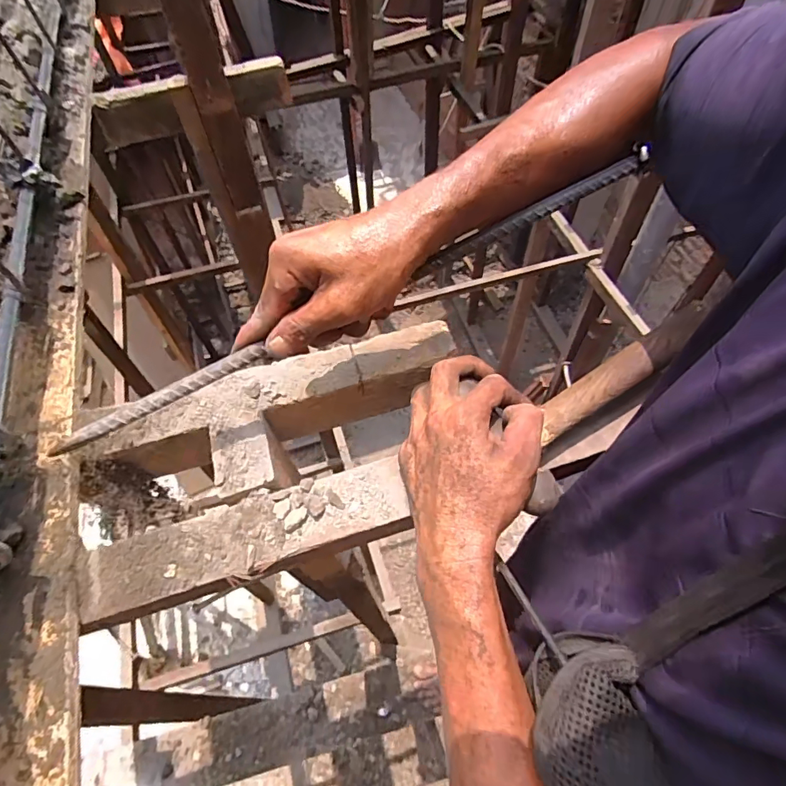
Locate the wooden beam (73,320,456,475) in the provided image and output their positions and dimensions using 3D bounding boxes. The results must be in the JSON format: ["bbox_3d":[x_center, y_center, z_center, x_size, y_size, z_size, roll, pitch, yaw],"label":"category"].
[{"bbox_3d":[-0.104,0.008,0.446,0.332,0.057,0.054,-15,59,-8],"label":"wooden beam"}]

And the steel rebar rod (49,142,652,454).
[{"bbox_3d":[-0.030,-0.065,0.351,0.467,0.011,0.012,-27,60,-1],"label":"steel rebar rod"}]

